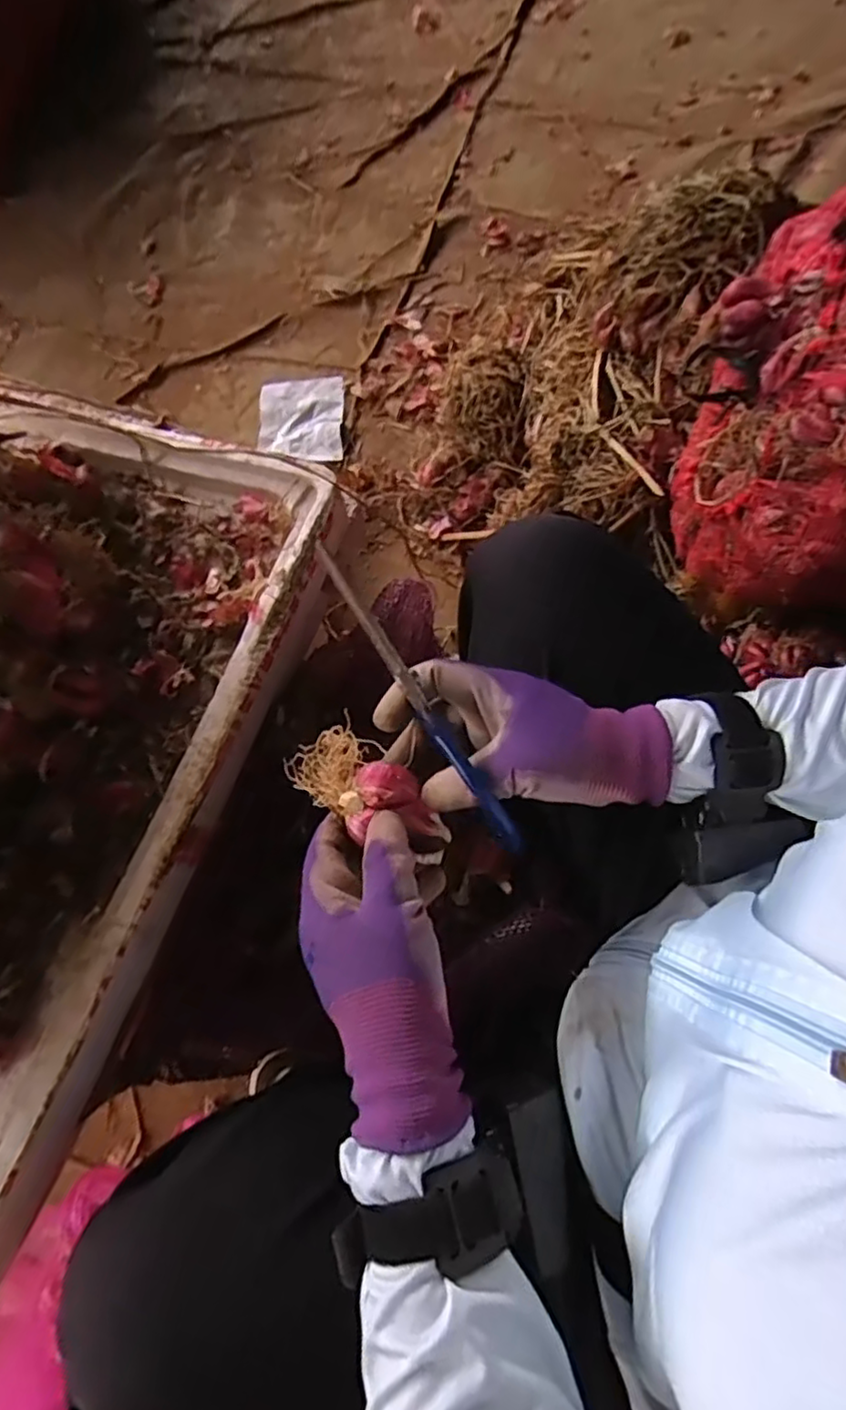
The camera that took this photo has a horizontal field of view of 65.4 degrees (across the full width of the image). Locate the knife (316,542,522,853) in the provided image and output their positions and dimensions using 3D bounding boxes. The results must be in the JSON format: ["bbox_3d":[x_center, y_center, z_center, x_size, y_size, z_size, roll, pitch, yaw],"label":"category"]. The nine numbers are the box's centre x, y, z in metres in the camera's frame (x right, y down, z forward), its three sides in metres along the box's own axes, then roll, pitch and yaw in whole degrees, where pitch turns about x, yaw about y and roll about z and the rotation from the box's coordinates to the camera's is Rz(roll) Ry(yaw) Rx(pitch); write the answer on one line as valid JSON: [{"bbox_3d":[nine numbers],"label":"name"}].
[{"bbox_3d":[0.000,0.001,0.338,0.010,0.017,0.184,-36,101,-11],"label":"knife"}]

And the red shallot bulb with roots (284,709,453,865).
[{"bbox_3d":[-0.030,0.046,0.371,0.103,0.032,0.048,28,73,12],"label":"red shallot bulb with roots"}]

